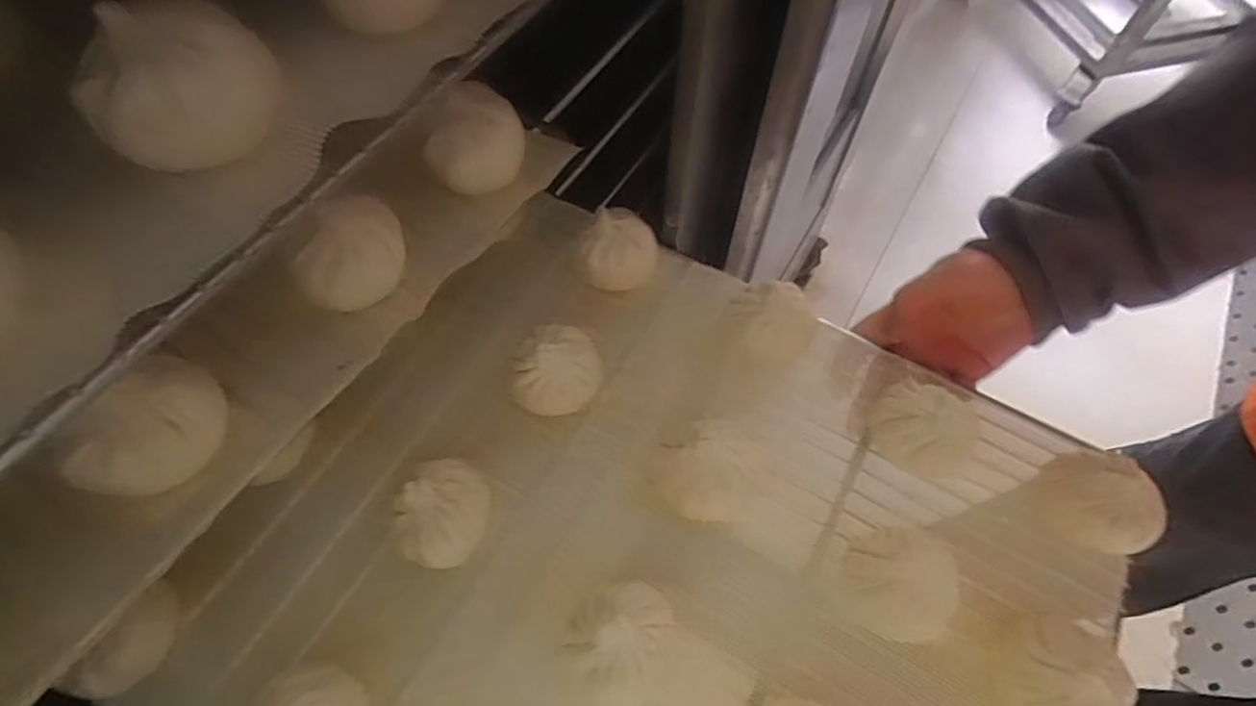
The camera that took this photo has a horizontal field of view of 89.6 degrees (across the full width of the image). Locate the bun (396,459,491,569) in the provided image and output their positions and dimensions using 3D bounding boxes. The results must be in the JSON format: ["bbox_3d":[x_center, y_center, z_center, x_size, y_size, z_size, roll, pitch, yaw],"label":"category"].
[{"bbox_3d":[-0.092,0.082,0.321,0.041,0.038,0.050,27,62,10],"label":"bun"}]

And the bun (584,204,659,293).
[{"bbox_3d":[-0.004,-0.068,0.407,0.044,0.037,0.040,8,61,0],"label":"bun"}]

